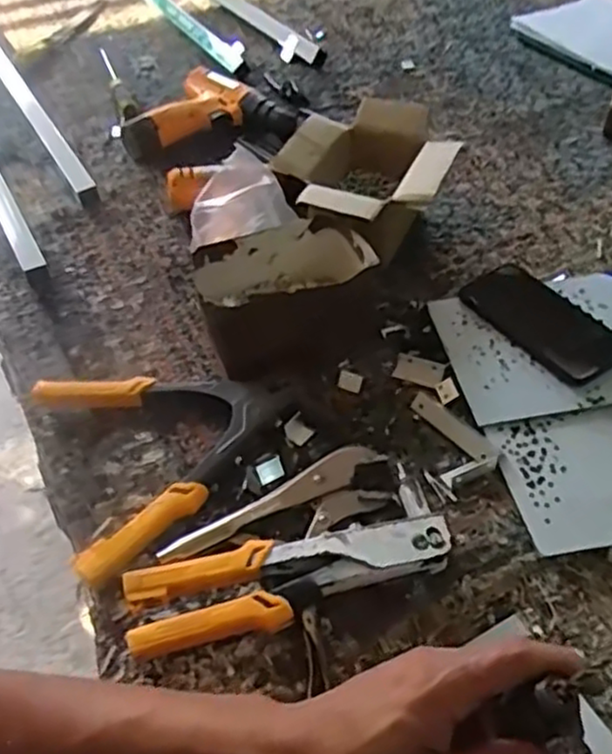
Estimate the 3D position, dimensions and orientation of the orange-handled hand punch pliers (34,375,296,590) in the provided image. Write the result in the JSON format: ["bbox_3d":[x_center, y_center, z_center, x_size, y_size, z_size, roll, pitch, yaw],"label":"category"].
[{"bbox_3d":[-0.114,0.055,0.618,0.211,0.046,0.214,-18,54,-15],"label":"orange-handled hand punch pliers"}]

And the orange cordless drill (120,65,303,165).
[{"bbox_3d":[-0.141,-0.373,0.979,0.229,0.053,0.162,-8,52,-7],"label":"orange cordless drill"}]

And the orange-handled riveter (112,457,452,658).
[{"bbox_3d":[-0.011,0.145,0.526,0.239,0.045,0.075,-15,54,-13],"label":"orange-handled riveter"}]

